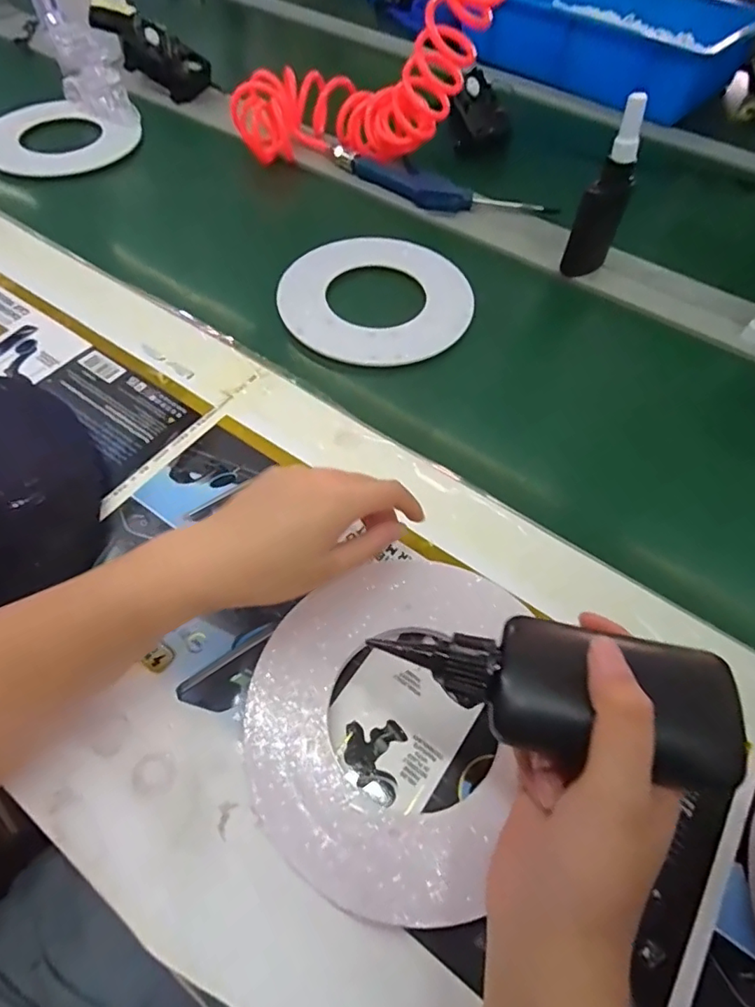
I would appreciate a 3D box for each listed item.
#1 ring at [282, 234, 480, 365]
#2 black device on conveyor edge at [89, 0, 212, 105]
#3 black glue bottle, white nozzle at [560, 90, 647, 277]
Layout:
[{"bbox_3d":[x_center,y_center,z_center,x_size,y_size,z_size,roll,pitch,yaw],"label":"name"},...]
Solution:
[{"bbox_3d":[0.004,-0.216,0.552,0.187,0.004,0.195,1,58,-2],"label":"ring"},{"bbox_3d":[-0.317,-0.626,0.748,0.161,0.056,0.066,28,55,-23],"label":"black device on conveyor edge"},{"bbox_3d":[0.224,-0.298,0.527,0.042,0.150,0.036,23,60,12],"label":"black glue bottle, white nozzle"}]

